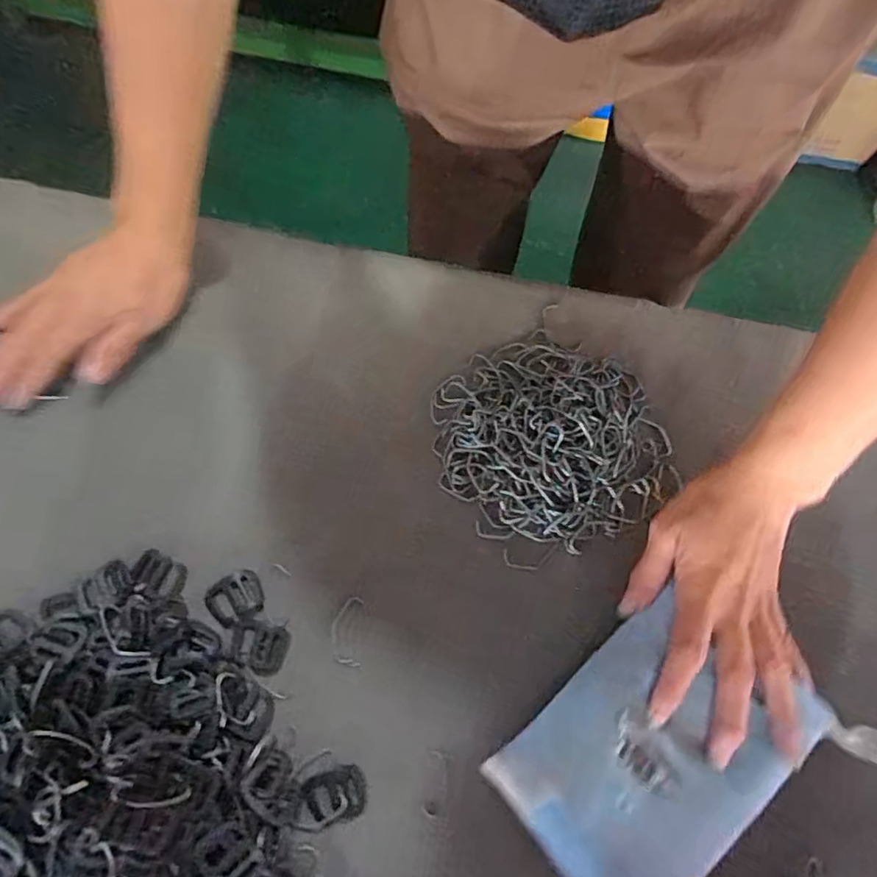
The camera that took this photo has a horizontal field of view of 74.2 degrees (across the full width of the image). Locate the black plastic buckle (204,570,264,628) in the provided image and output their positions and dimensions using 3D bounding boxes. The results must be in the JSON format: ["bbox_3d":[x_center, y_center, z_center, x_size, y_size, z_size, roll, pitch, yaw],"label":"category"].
[{"bbox_3d":[-0.124,0.097,0.353,0.032,0.004,0.027,-30,74,-11],"label":"black plastic buckle"}]

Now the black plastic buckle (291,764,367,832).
[{"bbox_3d":[-0.061,0.201,0.321,0.040,0.004,0.025,-16,72,-7],"label":"black plastic buckle"}]

